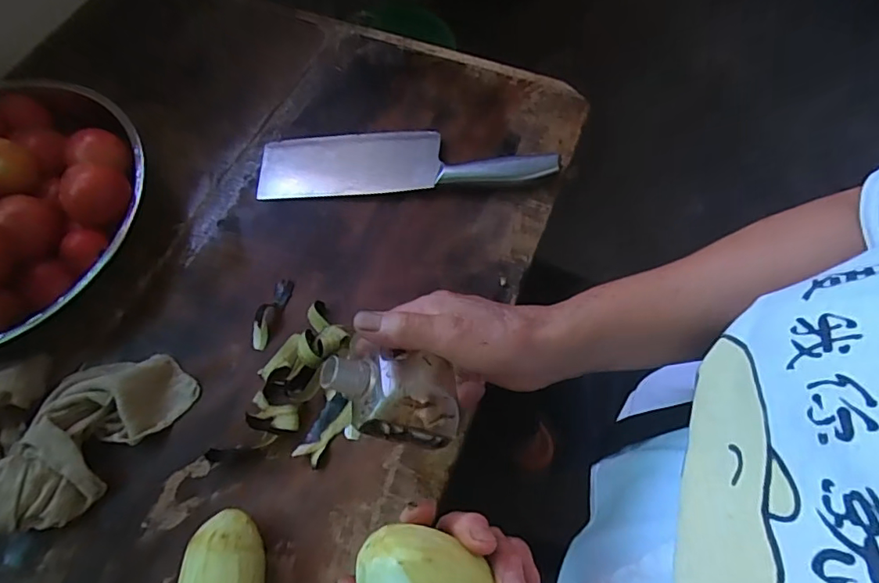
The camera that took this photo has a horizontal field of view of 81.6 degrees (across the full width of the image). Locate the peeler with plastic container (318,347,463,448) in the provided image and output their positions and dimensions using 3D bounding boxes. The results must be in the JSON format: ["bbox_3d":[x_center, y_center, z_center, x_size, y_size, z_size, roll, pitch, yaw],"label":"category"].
[{"bbox_3d":[-0.030,0.056,0.293,0.076,0.042,0.045,19,89,-30],"label":"peeler with plastic container"}]

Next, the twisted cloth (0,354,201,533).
[{"bbox_3d":[-0.289,0.099,0.381,0.124,0.040,0.170,33,70,16],"label":"twisted cloth"}]

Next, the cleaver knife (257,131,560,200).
[{"bbox_3d":[-0.034,-0.130,0.491,0.278,0.020,0.072,-2,64,0],"label":"cleaver knife"}]

